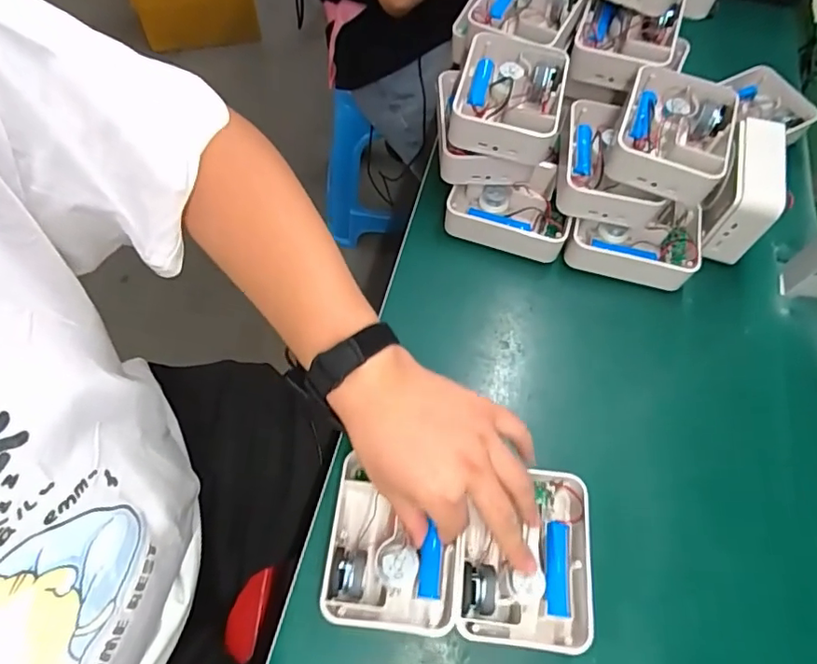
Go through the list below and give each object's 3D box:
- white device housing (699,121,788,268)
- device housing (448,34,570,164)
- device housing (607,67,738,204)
[{"bbox_3d":[0.343,-0.148,0.575,0.049,0.104,0.117,15,64,5],"label":"white device housing"},{"bbox_3d":[0.101,-0.238,0.548,0.100,0.041,0.130,12,64,4],"label":"device housing"},{"bbox_3d":[0.259,-0.197,0.537,0.103,0.041,0.135,23,65,9],"label":"device housing"}]

